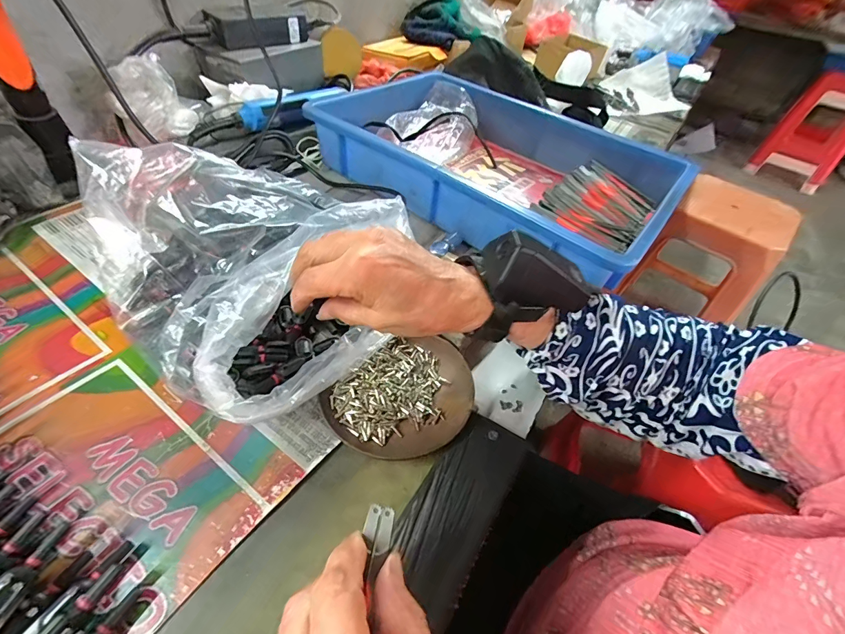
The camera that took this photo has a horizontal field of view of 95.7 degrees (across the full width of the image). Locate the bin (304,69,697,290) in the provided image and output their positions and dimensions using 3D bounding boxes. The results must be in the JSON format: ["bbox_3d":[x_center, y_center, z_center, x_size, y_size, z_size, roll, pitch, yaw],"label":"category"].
[{"bbox_3d":[0.104,-0.201,0.507,0.405,0.081,0.294,33,52,22],"label":"bin"}]

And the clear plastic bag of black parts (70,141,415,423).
[{"bbox_3d":[-0.136,-0.061,0.323,0.254,0.097,0.218,36,53,24],"label":"clear plastic bag of black parts"}]

